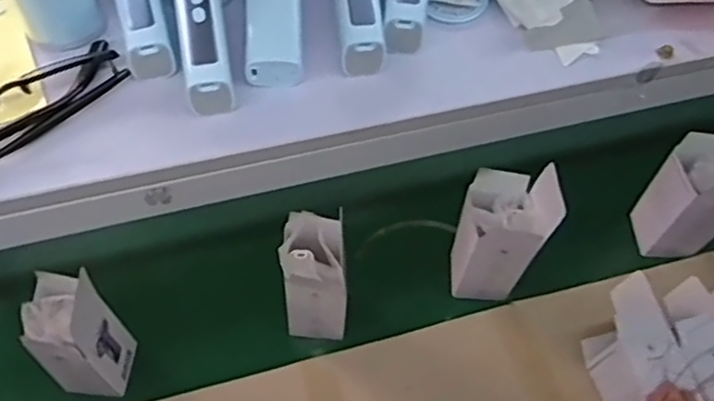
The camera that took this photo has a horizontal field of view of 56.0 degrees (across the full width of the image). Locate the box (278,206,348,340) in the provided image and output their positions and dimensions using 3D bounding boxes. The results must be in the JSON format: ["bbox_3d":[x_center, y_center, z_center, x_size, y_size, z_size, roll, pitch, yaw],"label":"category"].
[{"bbox_3d":[-0.051,0.091,0.807,0.077,0.184,0.088,-4,59,-5],"label":"box"}]

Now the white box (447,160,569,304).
[{"bbox_3d":[0.175,0.044,0.830,0.097,0.212,0.094,13,59,5],"label":"white box"}]

